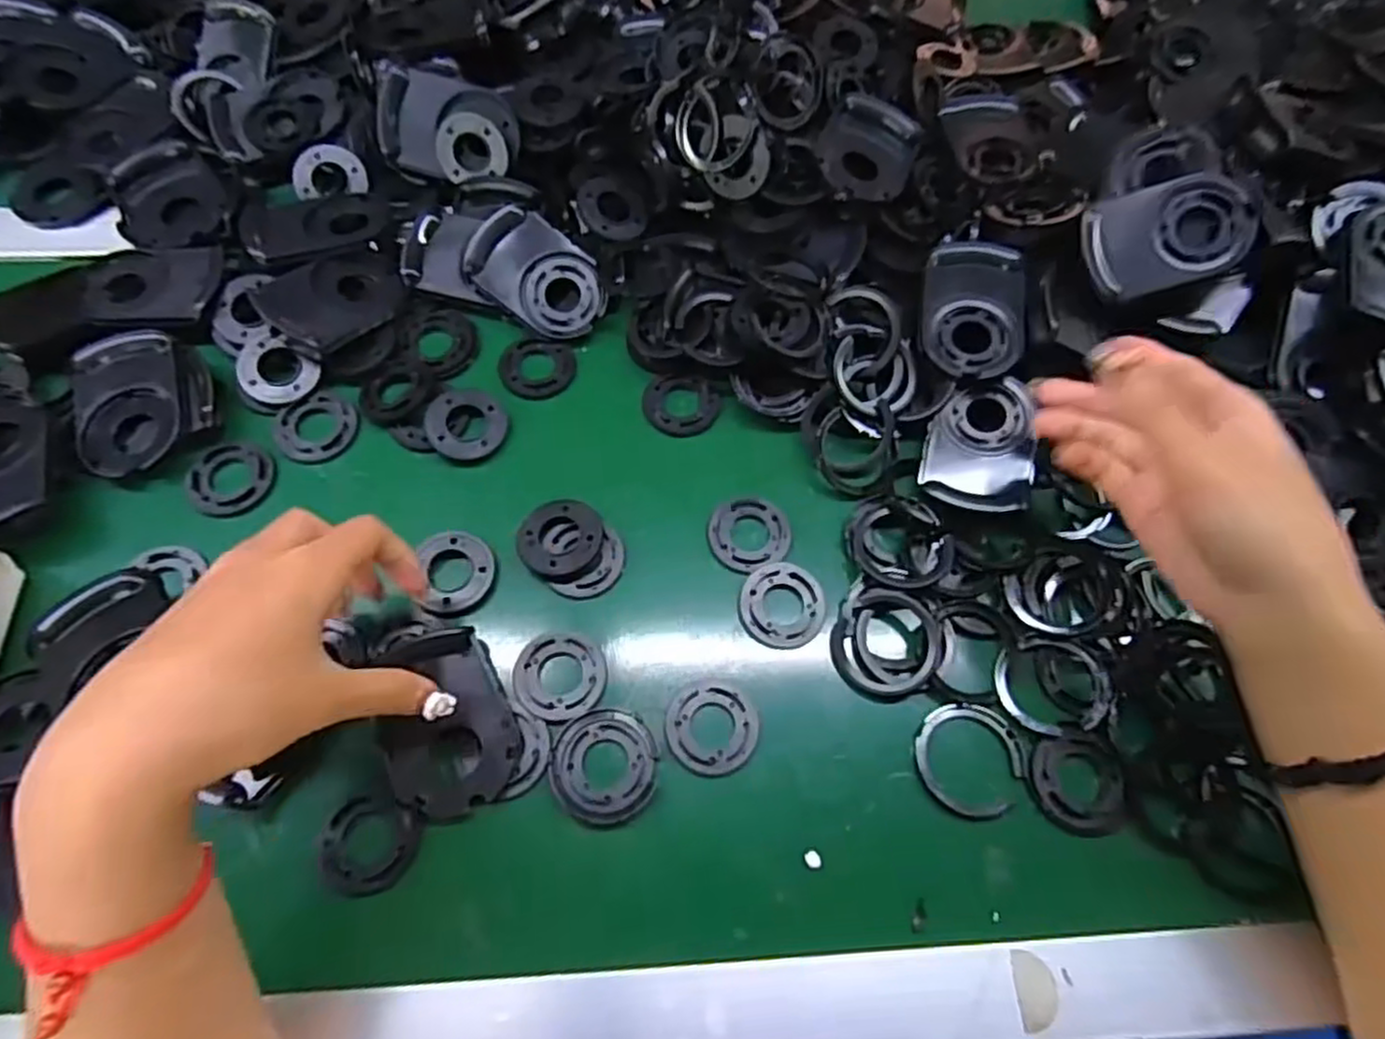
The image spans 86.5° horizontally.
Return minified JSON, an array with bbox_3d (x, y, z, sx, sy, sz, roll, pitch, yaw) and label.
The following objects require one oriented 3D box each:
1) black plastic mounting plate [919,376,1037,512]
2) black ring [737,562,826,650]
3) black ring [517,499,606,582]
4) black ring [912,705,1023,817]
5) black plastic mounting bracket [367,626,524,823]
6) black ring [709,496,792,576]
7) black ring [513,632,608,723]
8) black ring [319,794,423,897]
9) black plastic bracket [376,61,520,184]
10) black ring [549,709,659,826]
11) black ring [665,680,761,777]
[{"bbox_3d":[0.161,-0.043,0.408,0.056,0.018,0.079,14,65,5],"label":"black plastic mounting plate"},{"bbox_3d":[0.046,0.043,0.379,0.044,0.004,0.044,1,65,-2],"label":"black ring"},{"bbox_3d":[-0.069,0.010,0.386,0.043,0.007,0.046,1,65,-2],"label":"black ring"},{"bbox_3d":[0.131,0.113,0.350,0.049,0.004,0.052,1,65,-2],"label":"black ring"},{"bbox_3d":[-0.114,0.093,0.336,0.059,0.016,0.079,-25,70,-12],"label":"black plastic mounting bracket"},{"bbox_3d":[0.031,0.007,0.395,0.044,0.004,0.040,1,65,-2],"label":"black ring"},{"bbox_3d":[-0.064,0.076,0.359,0.043,0.007,0.043,1,65,-2],"label":"black ring"},{"bbox_3d":[-0.142,0.142,0.321,0.040,0.005,0.038,1,65,-2],"label":"black ring"},{"bbox_3d":[-0.154,-0.249,0.468,0.086,0.023,0.062,7,102,-1],"label":"black plastic bracket"},{"bbox_3d":[-0.041,0.113,0.340,0.048,0.004,0.049,1,65,-2],"label":"black ring"},{"bbox_3d":[0.010,0.098,0.350,0.044,0.004,0.043,1,65,-2],"label":"black ring"}]

